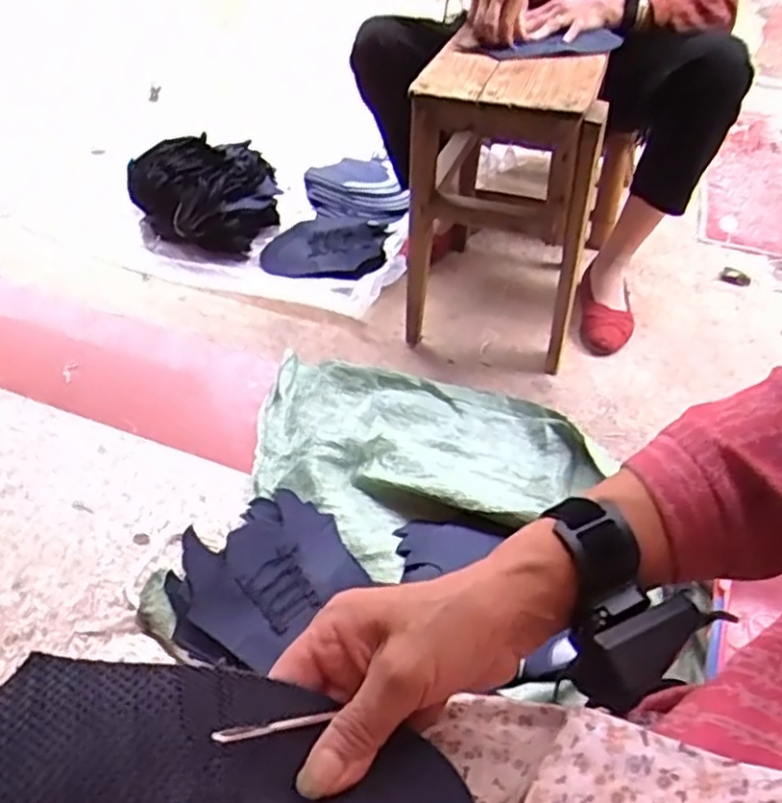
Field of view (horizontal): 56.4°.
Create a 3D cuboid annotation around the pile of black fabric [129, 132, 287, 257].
[{"bbox_3d":[-0.365,-0.445,1.486,0.246,0.150,0.230,21,55,21],"label":"pile of black fabric"}]

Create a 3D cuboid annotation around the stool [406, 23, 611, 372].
[{"bbox_3d":[0.183,-0.319,1.169,0.273,0.430,0.283,13,52,15],"label":"stool"}]

